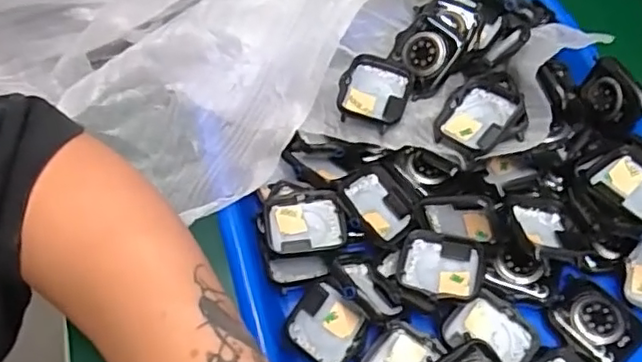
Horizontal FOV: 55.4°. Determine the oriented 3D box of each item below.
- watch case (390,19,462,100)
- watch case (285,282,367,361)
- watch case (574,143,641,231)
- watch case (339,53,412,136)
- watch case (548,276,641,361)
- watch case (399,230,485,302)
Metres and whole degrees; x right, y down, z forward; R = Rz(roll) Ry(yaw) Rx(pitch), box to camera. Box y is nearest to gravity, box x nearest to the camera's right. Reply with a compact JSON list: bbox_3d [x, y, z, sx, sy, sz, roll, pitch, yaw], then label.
[{"bbox_3d":[0.062,-0.075,0.358,0.038,0.015,0.041,46,100,7],"label":"watch case"},{"bbox_3d":[0.003,0.074,0.314,0.036,0.009,0.038,37,53,-6],"label":"watch case"},{"bbox_3d":[0.162,0.004,0.320,0.043,0.021,0.048,-26,60,-12],"label":"watch case"},{"bbox_3d":[0.030,-0.049,0.348,0.037,0.017,0.044,14,60,12],"label":"watch case"},{"bbox_3d":[0.139,0.072,0.308,0.034,0.006,0.044,-36,63,-18],"label":"watch case"},{"bbox_3d":[0.063,0.044,0.319,0.043,0.009,0.038,8,59,8],"label":"watch case"}]

